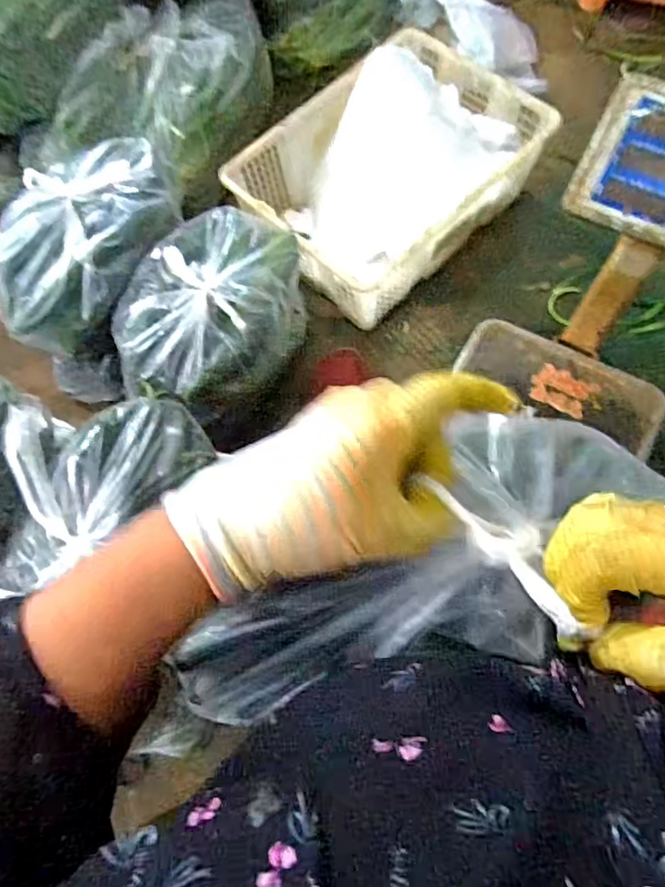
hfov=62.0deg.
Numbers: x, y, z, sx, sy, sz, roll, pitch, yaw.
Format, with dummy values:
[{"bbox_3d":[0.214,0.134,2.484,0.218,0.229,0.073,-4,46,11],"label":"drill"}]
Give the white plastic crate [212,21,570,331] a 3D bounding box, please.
[{"bbox_3d":[0.096,-0.475,0.989,0.351,0.157,0.489,41,76,15],"label":"white plastic crate"}]

